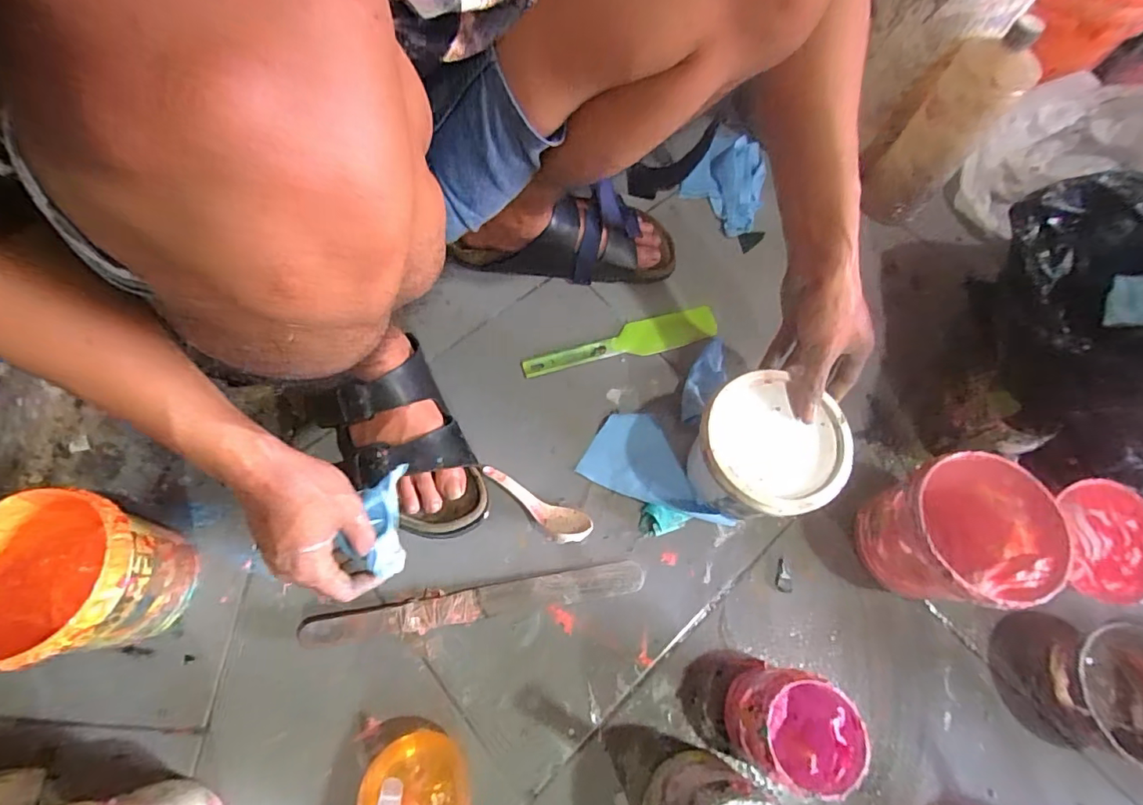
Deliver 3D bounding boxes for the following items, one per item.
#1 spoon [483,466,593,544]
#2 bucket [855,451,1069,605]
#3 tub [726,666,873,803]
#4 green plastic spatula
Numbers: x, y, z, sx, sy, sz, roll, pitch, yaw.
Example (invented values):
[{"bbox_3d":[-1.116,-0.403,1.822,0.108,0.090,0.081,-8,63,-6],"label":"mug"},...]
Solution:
[{"bbox_3d":[-0.040,0.108,0.533,0.126,0.030,0.037,25,68,8],"label":"spoon"},{"bbox_3d":[0.356,0.126,0.490,0.135,0.123,0.123,1,67,-2],"label":"bucket"},{"bbox_3d":[0.182,0.271,0.435,0.090,0.096,0.086,14,67,4],"label":"tub"},{"bbox_3d":[0.059,-0.074,0.624,0.240,0.009,0.049,-13,68,-8],"label":"green plastic spatula"}]

